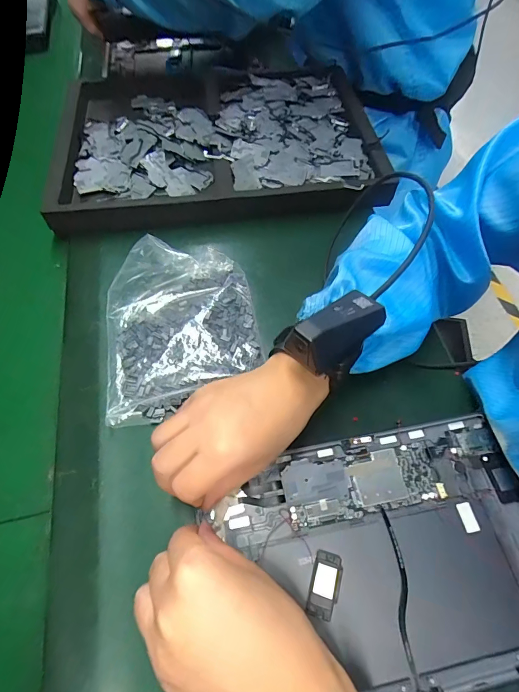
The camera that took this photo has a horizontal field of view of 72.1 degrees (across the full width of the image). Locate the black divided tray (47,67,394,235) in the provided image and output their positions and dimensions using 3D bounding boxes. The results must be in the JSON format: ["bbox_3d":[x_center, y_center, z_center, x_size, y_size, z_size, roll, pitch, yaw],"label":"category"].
[{"bbox_3d":[-0.062,-0.306,0.512,0.416,0.038,0.343,-5,63,-1],"label":"black divided tray"}]

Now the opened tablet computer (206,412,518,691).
[{"bbox_3d":[0.090,0.150,0.258,0.242,0.018,0.169,-11,62,-6],"label":"opened tablet computer"}]

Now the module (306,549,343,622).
[{"bbox_3d":[0.047,0.168,0.252,0.020,0.007,0.039,14,64,9],"label":"module"}]

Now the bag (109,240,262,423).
[{"bbox_3d":[-0.081,-0.028,0.365,0.151,0.034,0.184,-12,63,-4],"label":"bag"}]

